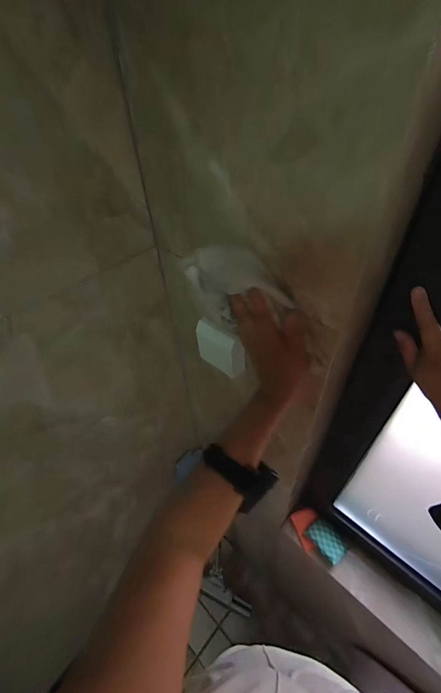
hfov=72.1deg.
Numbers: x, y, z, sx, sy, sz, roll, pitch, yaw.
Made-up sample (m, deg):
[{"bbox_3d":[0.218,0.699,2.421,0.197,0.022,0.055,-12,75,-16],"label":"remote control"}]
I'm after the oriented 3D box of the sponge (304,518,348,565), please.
[{"bbox_3d":[0.305,0.557,0.872,0.074,0.025,0.104,-34,52,-26],"label":"sponge"}]

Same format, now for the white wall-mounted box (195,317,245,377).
[{"bbox_3d":[0.001,0.000,0.523,0.089,0.084,0.031,31,55,30],"label":"white wall-mounted box"}]

